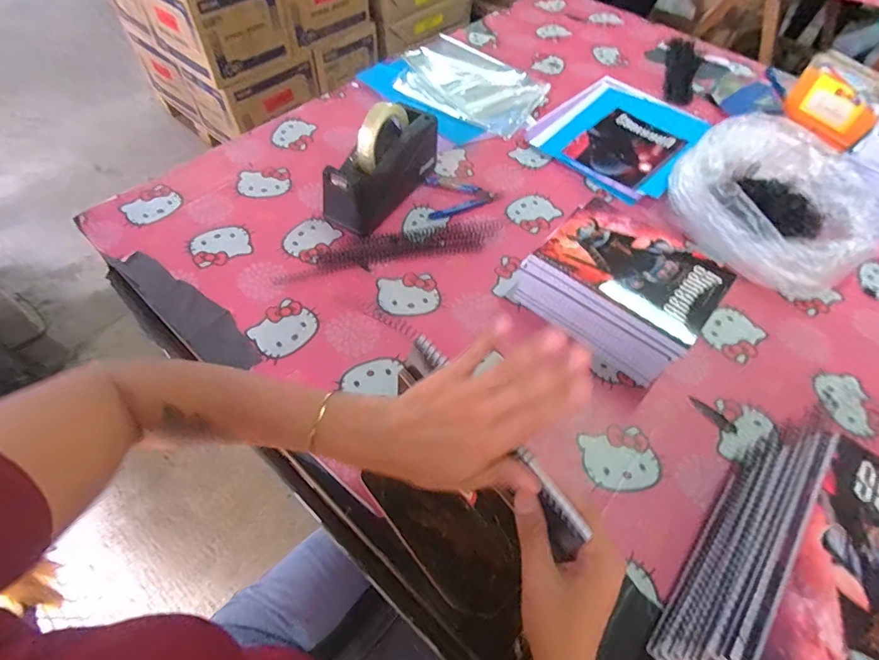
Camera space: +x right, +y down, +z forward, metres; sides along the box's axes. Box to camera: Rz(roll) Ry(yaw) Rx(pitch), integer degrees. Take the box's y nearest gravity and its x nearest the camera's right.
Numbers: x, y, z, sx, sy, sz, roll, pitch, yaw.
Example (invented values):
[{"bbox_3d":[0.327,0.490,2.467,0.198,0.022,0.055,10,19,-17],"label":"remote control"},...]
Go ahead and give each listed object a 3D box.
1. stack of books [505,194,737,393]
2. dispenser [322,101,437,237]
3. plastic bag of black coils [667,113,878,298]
[{"bbox_3d":[0.219,-0.055,0.564,0.198,0.089,0.147,38,63,21],"label":"stack of books"},{"bbox_3d":[-0.080,-0.239,0.648,0.070,0.120,0.196,32,61,17],"label":"dispenser"},{"bbox_3d":[0.478,-0.185,0.660,0.223,0.090,0.269,-30,63,-21],"label":"plastic bag of black coils"}]

